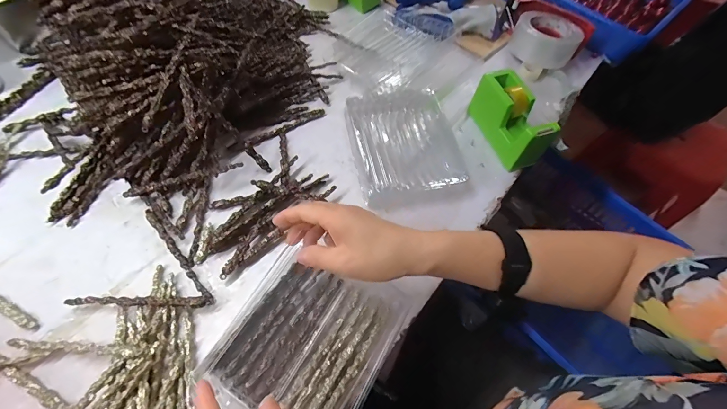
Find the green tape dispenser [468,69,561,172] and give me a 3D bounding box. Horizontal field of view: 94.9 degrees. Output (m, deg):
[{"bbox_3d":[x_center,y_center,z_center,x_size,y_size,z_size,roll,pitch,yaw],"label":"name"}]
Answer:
[{"bbox_3d":[0.216,-0.122,0.486,0.049,0.073,0.143,-19,64,-13],"label":"green tape dispenser"}]

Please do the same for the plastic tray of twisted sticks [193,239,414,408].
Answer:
[{"bbox_3d":[-0.057,0.141,0.351,0.158,0.020,0.178,28,63,11],"label":"plastic tray of twisted sticks"}]

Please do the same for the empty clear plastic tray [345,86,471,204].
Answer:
[{"bbox_3d":[0.058,-0.096,0.488,0.151,0.023,0.177,-9,62,-8],"label":"empty clear plastic tray"}]

